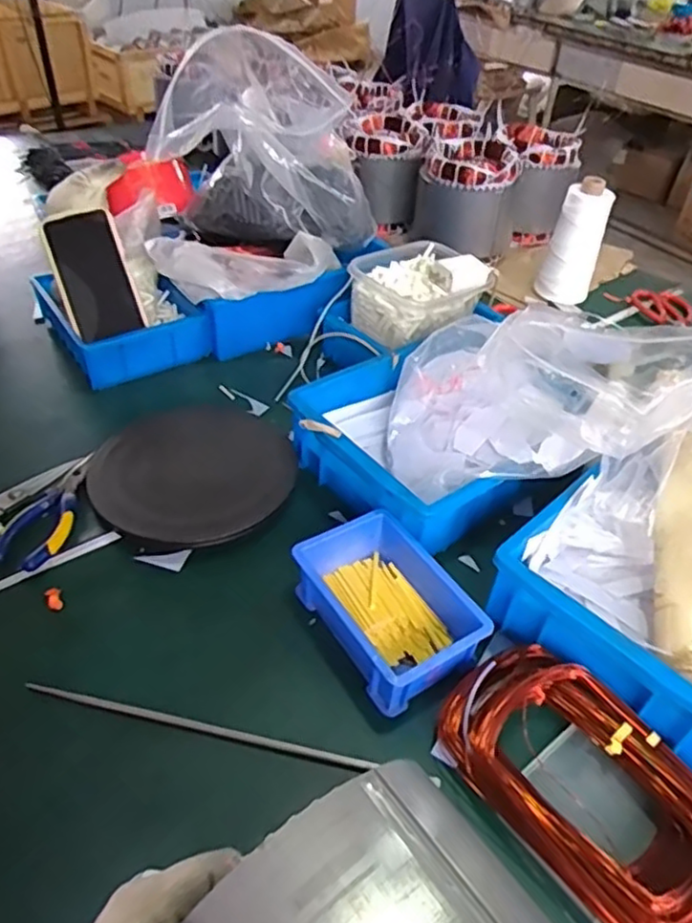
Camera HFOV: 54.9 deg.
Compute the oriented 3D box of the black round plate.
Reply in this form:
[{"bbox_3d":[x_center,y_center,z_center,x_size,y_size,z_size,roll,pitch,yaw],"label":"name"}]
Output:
[{"bbox_3d":[-0.151,0.005,0.657,0.210,0.033,0.187,35,50,30],"label":"black round plate"}]

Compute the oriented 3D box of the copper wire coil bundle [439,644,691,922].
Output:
[{"bbox_3d":[0.163,0.215,0.444,0.114,0.045,0.207,-28,51,-32],"label":"copper wire coil bundle"}]

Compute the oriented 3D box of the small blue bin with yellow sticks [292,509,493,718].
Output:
[{"bbox_3d":[0.034,0.117,0.536,0.102,0.059,0.142,-21,48,-26],"label":"small blue bin with yellow sticks"}]

